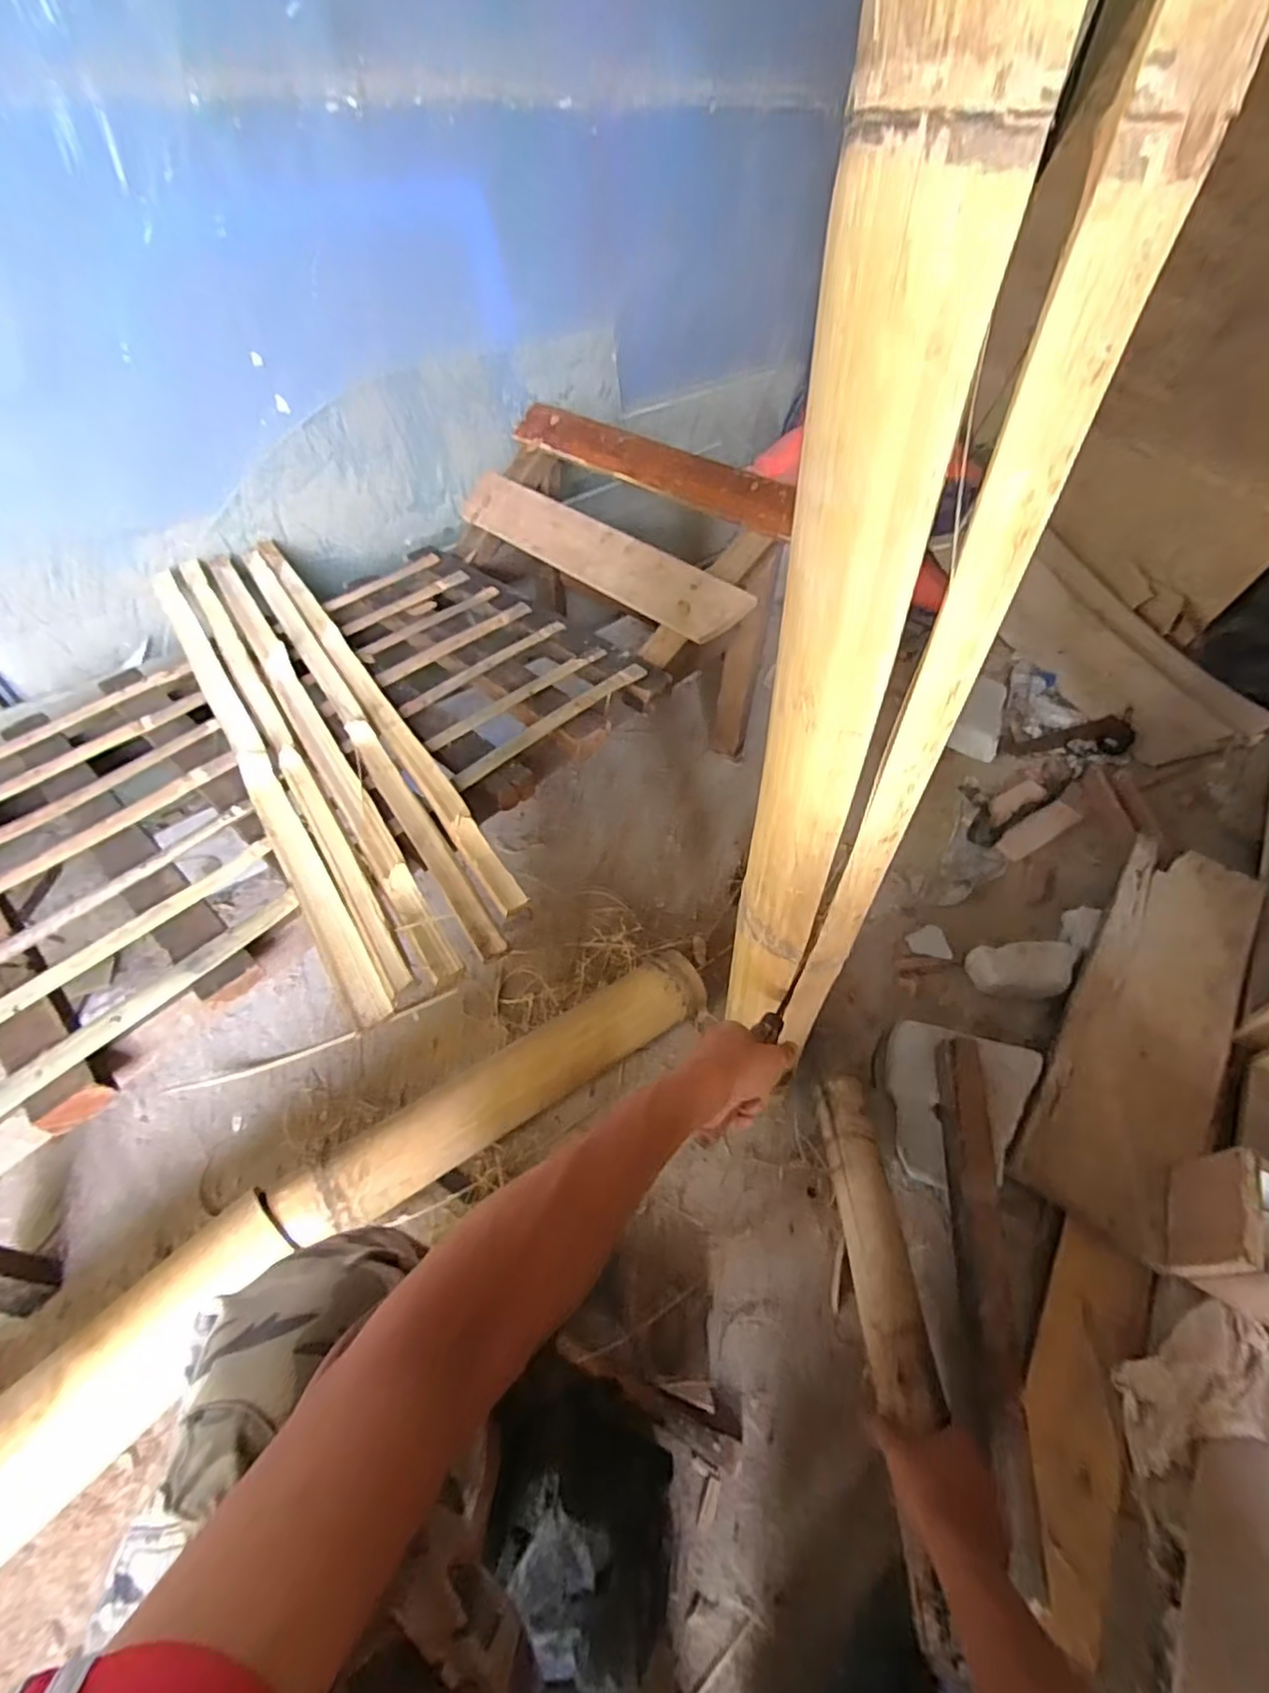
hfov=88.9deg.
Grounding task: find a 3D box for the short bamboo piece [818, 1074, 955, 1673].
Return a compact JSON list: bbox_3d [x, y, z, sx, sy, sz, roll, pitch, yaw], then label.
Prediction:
[{"bbox_3d":[0.258,0.454,0.665,0.060,0.056,0.473,3,38,2],"label":"short bamboo piece"}]

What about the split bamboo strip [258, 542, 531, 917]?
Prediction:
[{"bbox_3d":[-0.417,-0.251,0.980,0.044,0.017,1.041,-28,55,-22],"label":"split bamboo strip"}]

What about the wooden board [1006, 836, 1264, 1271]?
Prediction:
[{"bbox_3d":[0.732,0.239,0.913,0.182,0.020,0.634,29,62,23],"label":"wooden board"}]

